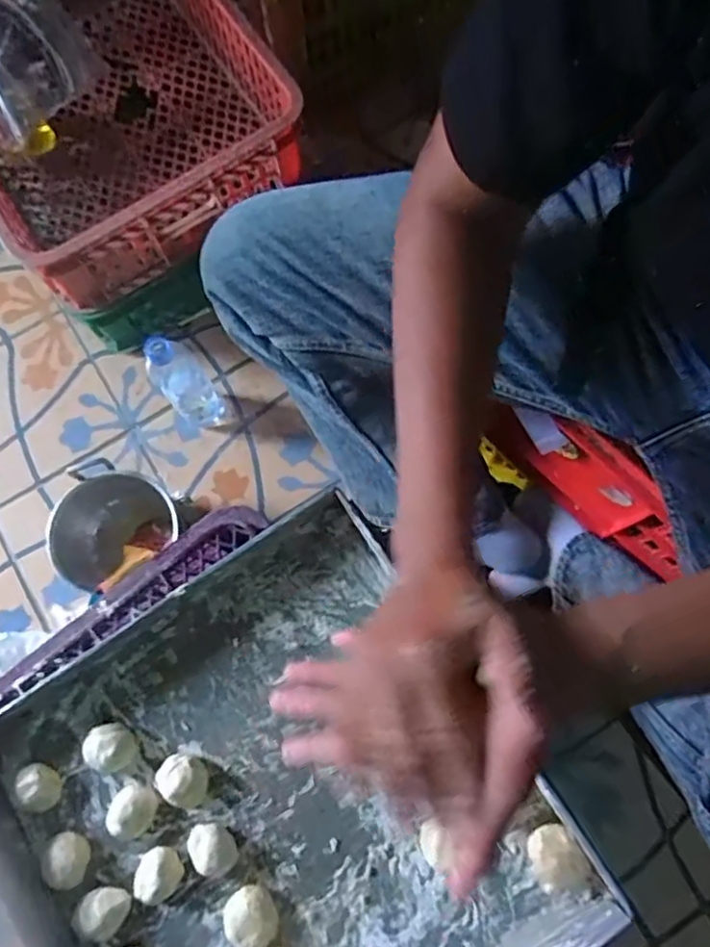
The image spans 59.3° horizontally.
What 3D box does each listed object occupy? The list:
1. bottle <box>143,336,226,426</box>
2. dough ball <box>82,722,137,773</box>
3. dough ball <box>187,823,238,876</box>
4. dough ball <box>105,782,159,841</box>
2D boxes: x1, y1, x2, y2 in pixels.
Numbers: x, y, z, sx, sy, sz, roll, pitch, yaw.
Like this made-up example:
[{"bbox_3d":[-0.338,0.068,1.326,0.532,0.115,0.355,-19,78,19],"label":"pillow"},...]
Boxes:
[{"bbox_3d":[-0.239,-0.124,0.885,0.065,0.224,0.060,-40,80,-8],"label":"bottle"},{"bbox_3d":[-0.242,0.267,0.606,0.044,0.031,0.045,0,76,1],"label":"dough ball"},{"bbox_3d":[-0.134,0.353,0.588,0.044,0.025,0.036,9,76,3],"label":"dough ball"},{"bbox_3d":[-0.215,0.323,0.596,0.044,0.032,0.043,0,76,1],"label":"dough ball"}]

